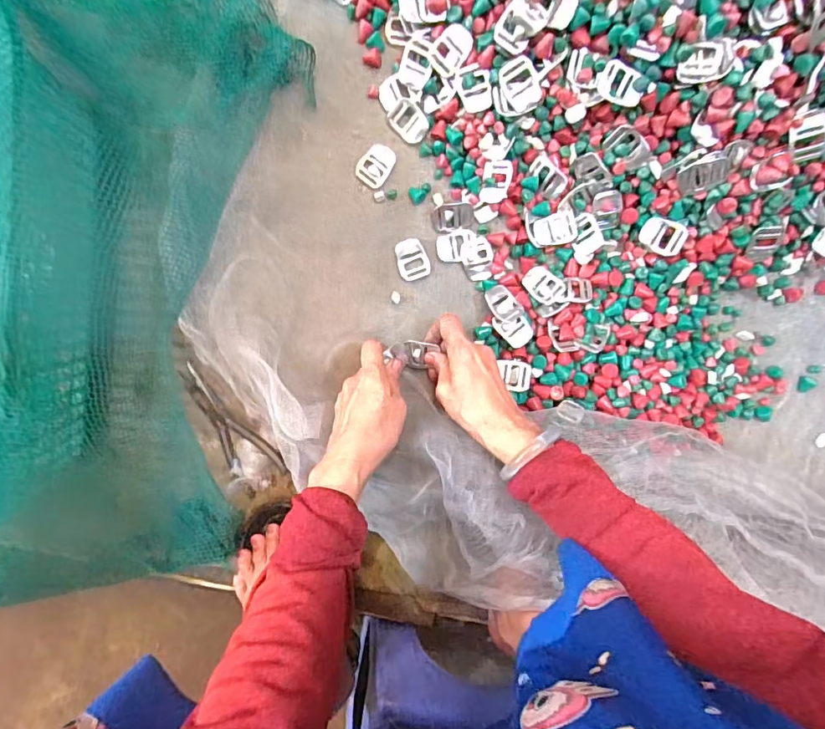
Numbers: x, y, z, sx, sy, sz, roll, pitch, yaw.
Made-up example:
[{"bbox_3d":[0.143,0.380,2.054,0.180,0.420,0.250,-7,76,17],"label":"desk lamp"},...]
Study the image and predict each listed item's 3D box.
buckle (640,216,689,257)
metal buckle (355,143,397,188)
[{"bbox_3d":[0.236,-0.121,0.440,0.040,0.004,0.029,26,114,13],"label":"buckle"},{"bbox_3d":[-0.034,-0.194,0.454,0.030,0.004,0.040,40,97,-4],"label":"metal buckle"}]

